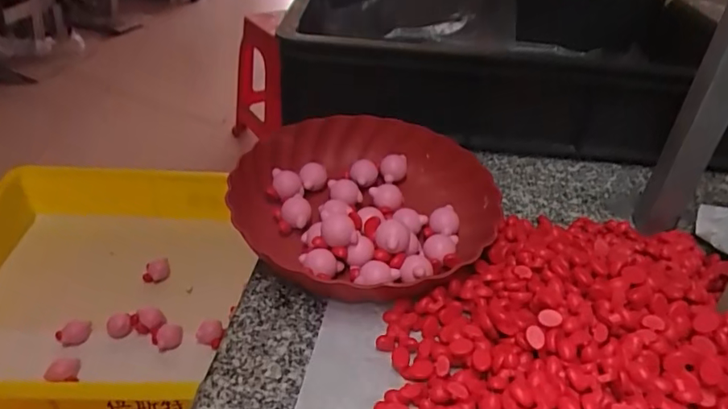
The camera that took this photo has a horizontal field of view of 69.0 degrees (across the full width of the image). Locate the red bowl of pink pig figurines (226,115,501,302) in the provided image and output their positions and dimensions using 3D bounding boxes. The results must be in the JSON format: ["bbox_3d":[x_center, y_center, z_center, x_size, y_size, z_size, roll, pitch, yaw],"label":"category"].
[{"bbox_3d":[-0.004,-0.005,0.515,0.257,0.057,0.245,2,35,-2],"label":"red bowl of pink pig figurines"}]

